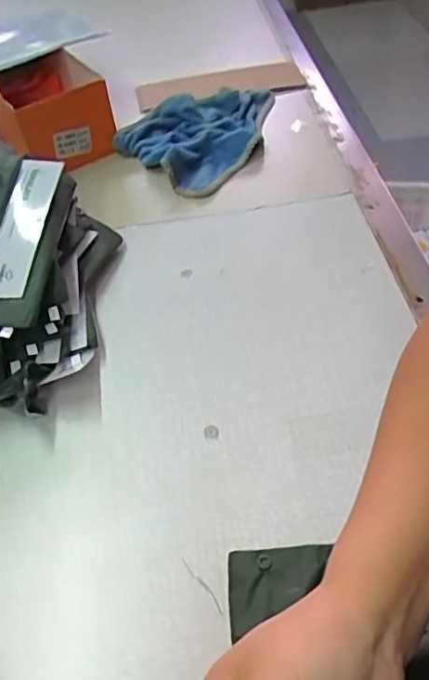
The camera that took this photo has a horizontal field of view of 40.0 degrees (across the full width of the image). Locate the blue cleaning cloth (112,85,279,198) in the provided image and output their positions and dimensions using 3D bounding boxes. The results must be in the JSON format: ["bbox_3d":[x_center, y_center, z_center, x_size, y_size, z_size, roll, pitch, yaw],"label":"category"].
[{"bbox_3d":[-0.014,-0.363,0.986,0.208,0.046,0.337,21,53,23],"label":"blue cleaning cloth"}]

